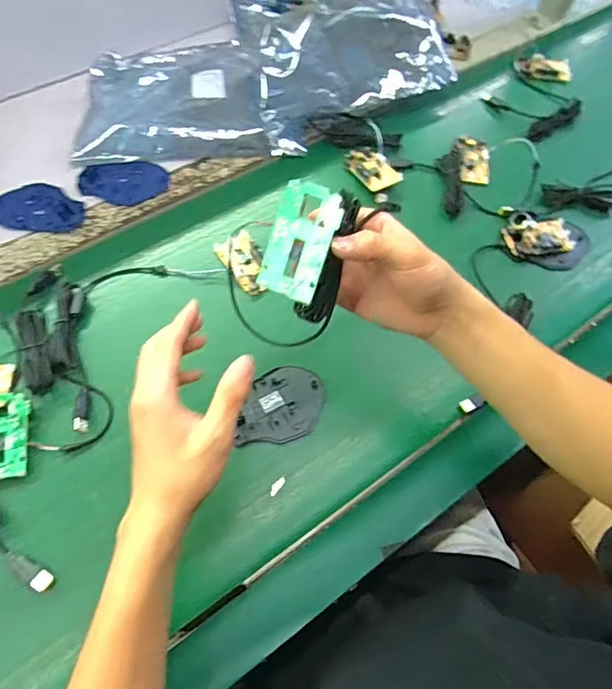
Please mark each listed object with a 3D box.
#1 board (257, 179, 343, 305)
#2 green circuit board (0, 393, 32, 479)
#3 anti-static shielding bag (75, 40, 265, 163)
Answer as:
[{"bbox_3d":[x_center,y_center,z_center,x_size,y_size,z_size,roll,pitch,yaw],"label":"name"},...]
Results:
[{"bbox_3d":[-0.004,-0.071,0.352,0.045,0.079,0.004,26,21,15],"label":"board"},{"bbox_3d":[-0.281,0.084,0.464,0.046,0.018,0.080,-8,63,-8],"label":"green circuit board"},{"bbox_3d":[-0.179,-0.331,0.673,0.232,0.042,0.191,-6,63,-7],"label":"anti-static shielding bag"}]

